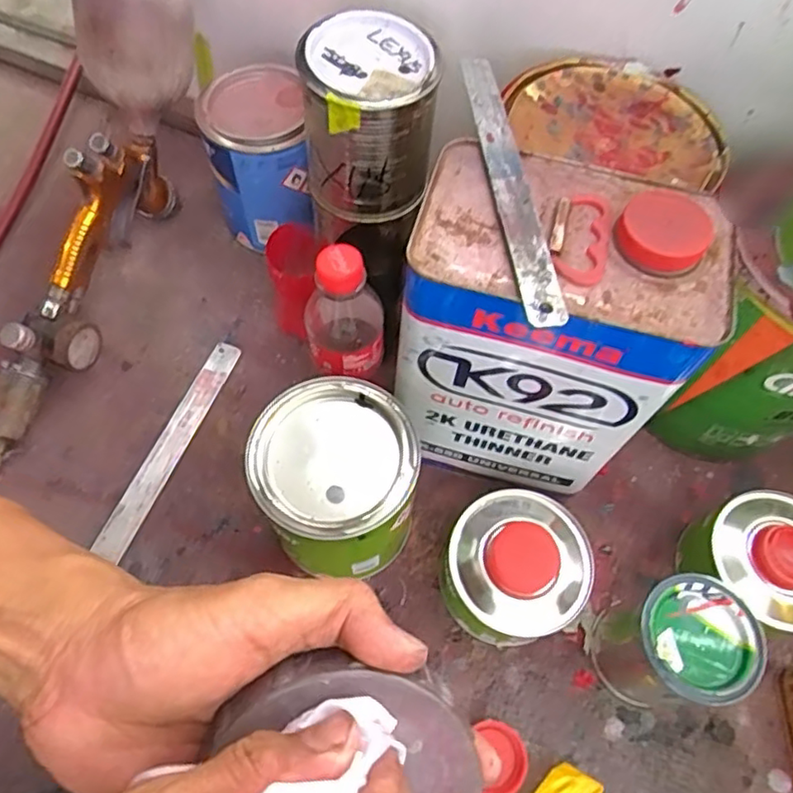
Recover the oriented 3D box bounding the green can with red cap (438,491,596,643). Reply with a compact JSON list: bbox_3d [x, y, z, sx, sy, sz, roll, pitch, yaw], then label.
[{"bbox_3d":[0.087,0.125,0.462,0.109,0.084,0.100,1,63,-2],"label":"green can with red cap"}]

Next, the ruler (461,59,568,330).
[{"bbox_3d":[0.062,-0.123,0.347,0.020,0.008,0.192,-6,62,-5],"label":"ruler"}]

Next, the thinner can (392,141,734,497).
[{"bbox_3d":[0.088,-0.039,0.422,0.180,0.217,0.106,16,63,5],"label":"thinner can"}]

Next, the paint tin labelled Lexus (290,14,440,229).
[{"bbox_3d":[-0.020,-0.210,0.482,0.099,0.112,0.100,12,63,3],"label":"paint tin labelled Lexus"}]

